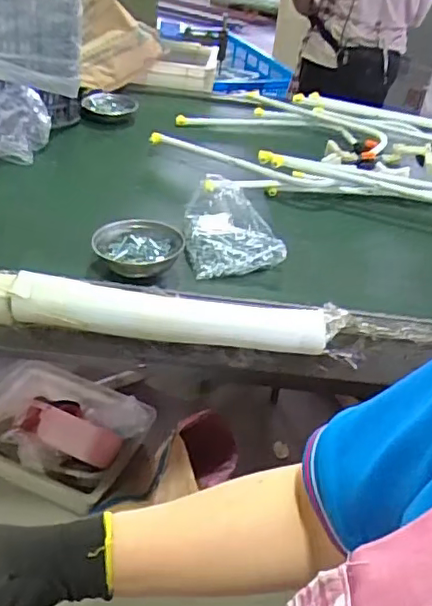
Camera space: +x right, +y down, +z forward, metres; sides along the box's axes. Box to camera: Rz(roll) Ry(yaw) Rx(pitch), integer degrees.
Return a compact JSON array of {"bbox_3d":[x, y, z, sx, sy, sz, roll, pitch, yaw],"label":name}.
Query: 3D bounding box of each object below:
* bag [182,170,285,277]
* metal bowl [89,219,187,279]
[{"bbox_3d":[-0.001,-0.153,1.112,0.166,0.057,0.293,-8,39,-20],"label":"bag"},{"bbox_3d":[-0.129,-0.091,0.991,0.144,0.046,0.143,5,36,-3],"label":"metal bowl"}]

